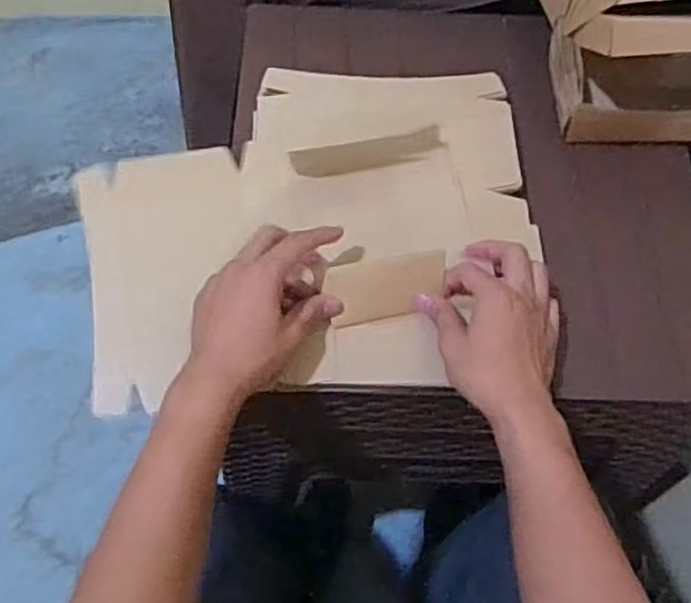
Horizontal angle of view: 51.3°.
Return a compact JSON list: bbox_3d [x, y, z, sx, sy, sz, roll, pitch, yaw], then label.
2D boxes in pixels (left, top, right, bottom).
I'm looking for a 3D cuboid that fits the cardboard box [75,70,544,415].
[{"bbox_3d":[-0.026,-0.080,0.631,0.381,0.032,0.328,-4,63,-6],"label":"cardboard box"}]

